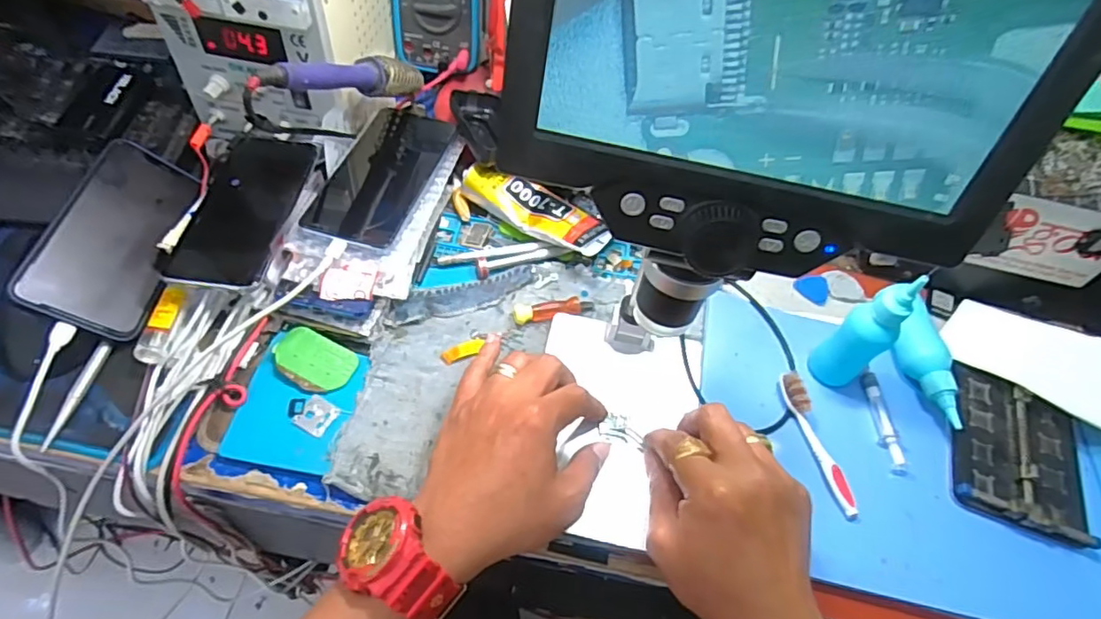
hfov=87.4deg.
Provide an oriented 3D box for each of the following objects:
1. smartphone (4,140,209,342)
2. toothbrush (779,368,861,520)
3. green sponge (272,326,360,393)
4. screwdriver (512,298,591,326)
[{"bbox_3d":[-0.333,-0.060,0.448,0.077,0.011,0.160,30,50,-36],"label":"smartphone"},{"bbox_3d":[0.193,0.094,0.416,0.012,0.018,0.105,-10,57,-13],"label":"toothbrush"},{"bbox_3d":[-0.177,0.038,0.431,0.058,0.008,0.041,21,56,9],"label":"green sponge"},{"bbox_3d":[0.002,-0.002,0.471,0.066,0.015,0.019,-11,58,-14],"label":"screwdriver"}]

